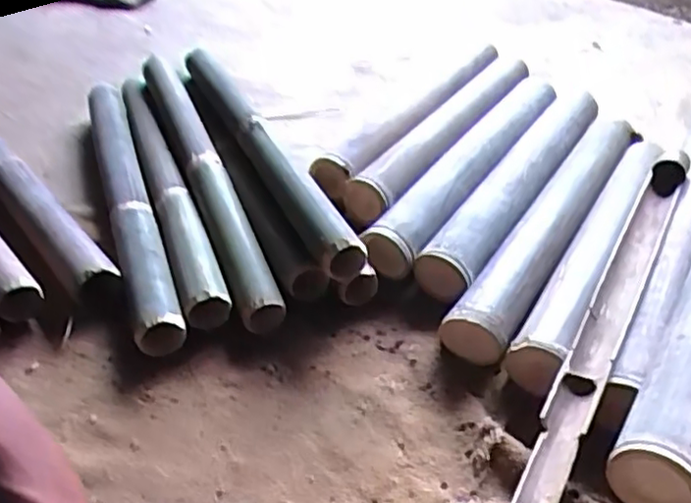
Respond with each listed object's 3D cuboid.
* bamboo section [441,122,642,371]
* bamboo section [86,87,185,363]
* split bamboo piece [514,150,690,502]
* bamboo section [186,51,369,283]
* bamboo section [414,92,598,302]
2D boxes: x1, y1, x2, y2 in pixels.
[{"bbox_3d":[0.301,-0.049,0.945,0.080,0.066,0.566,23,45,27],"label":"bamboo section"},{"bbox_3d":[-0.335,-0.094,1.012,0.064,0.050,0.651,-14,41,-16],"label":"bamboo section"},{"bbox_3d":[0.299,0.070,0.750,0.044,0.038,0.663,20,44,24],"label":"split bamboo piece"},{"bbox_3d":[-0.140,-0.172,1.016,0.058,0.062,0.633,-18,42,-20],"label":"bamboo section"},{"bbox_3d":[0.252,-0.100,0.985,0.070,0.070,0.483,22,44,26],"label":"bamboo section"}]

